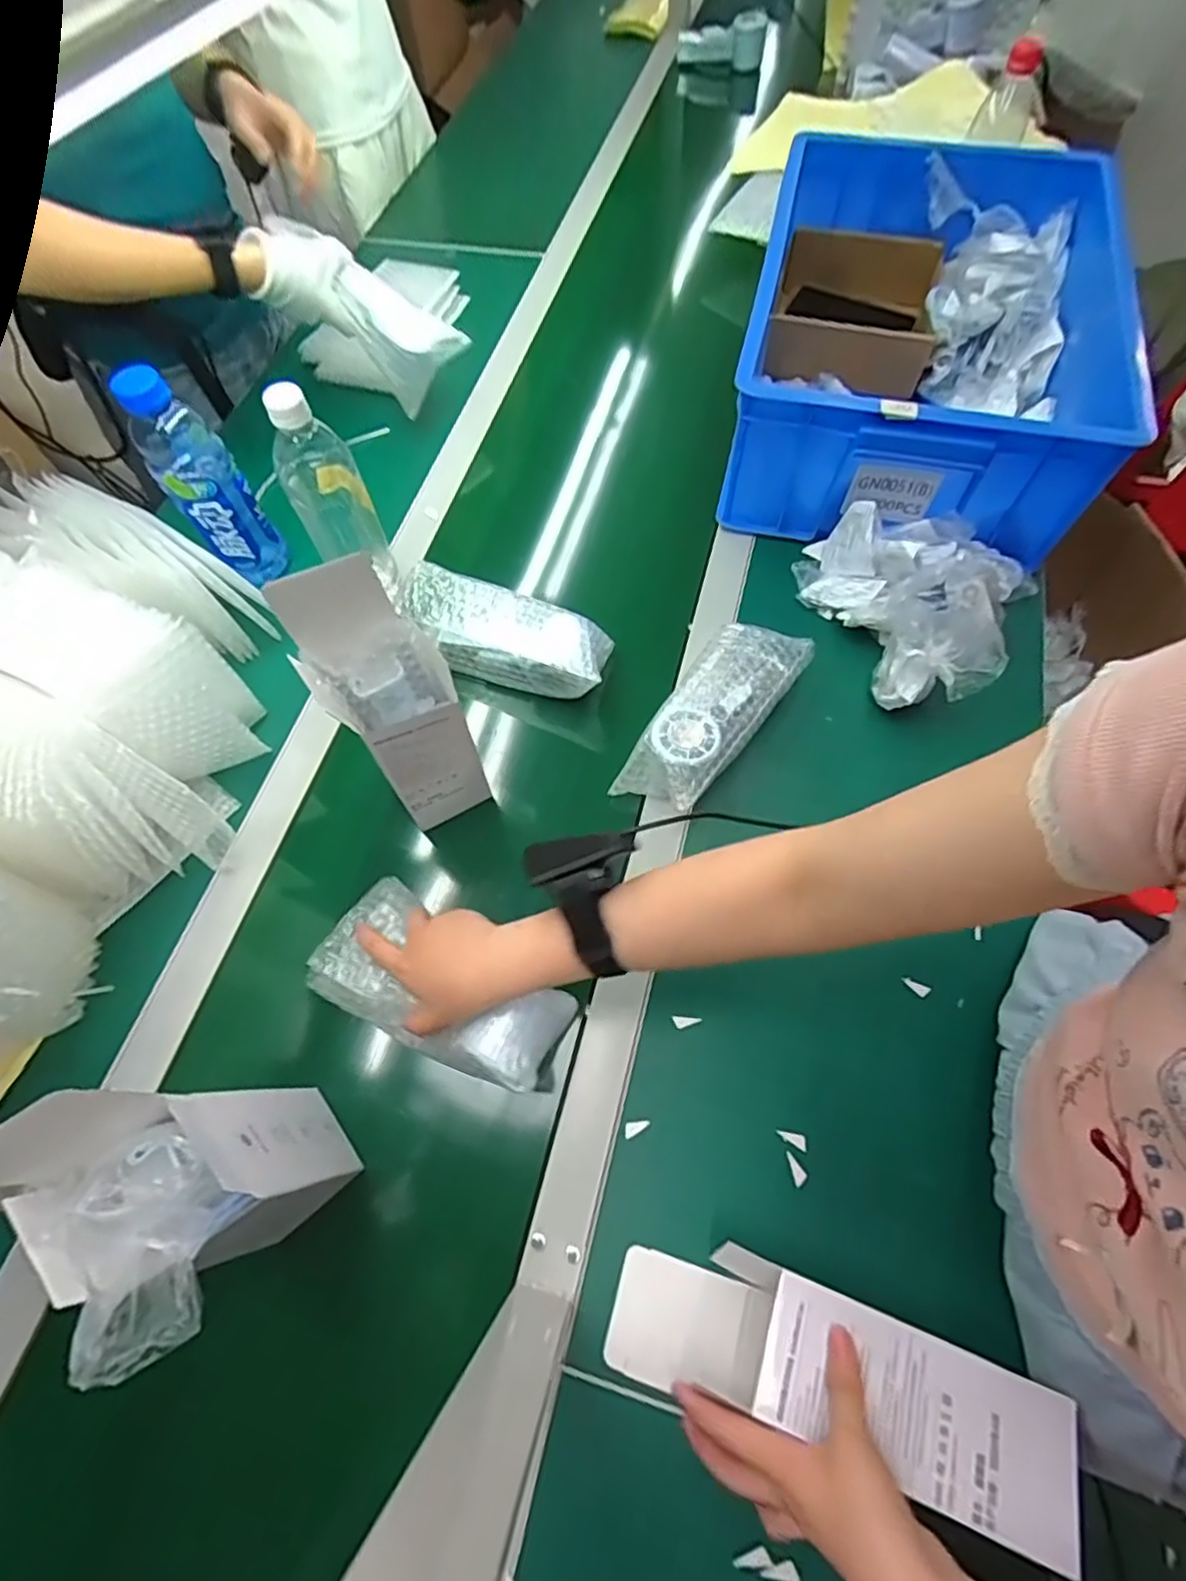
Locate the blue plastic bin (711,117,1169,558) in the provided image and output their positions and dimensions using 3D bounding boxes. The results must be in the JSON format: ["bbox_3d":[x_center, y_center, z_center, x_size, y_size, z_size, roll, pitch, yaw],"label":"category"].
[{"bbox_3d":[0.354,-0.475,0.708,0.383,0.179,0.445,15,67,9],"label":"blue plastic bin"}]

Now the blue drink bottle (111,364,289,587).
[{"bbox_3d":[-0.374,-0.297,0.636,0.068,0.210,0.069,-33,68,-12],"label":"blue drink bottle"}]

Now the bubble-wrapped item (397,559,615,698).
[{"bbox_3d":[-0.087,-0.150,0.637,0.205,0.061,0.074,17,67,8],"label":"bubble-wrapped item"}]

